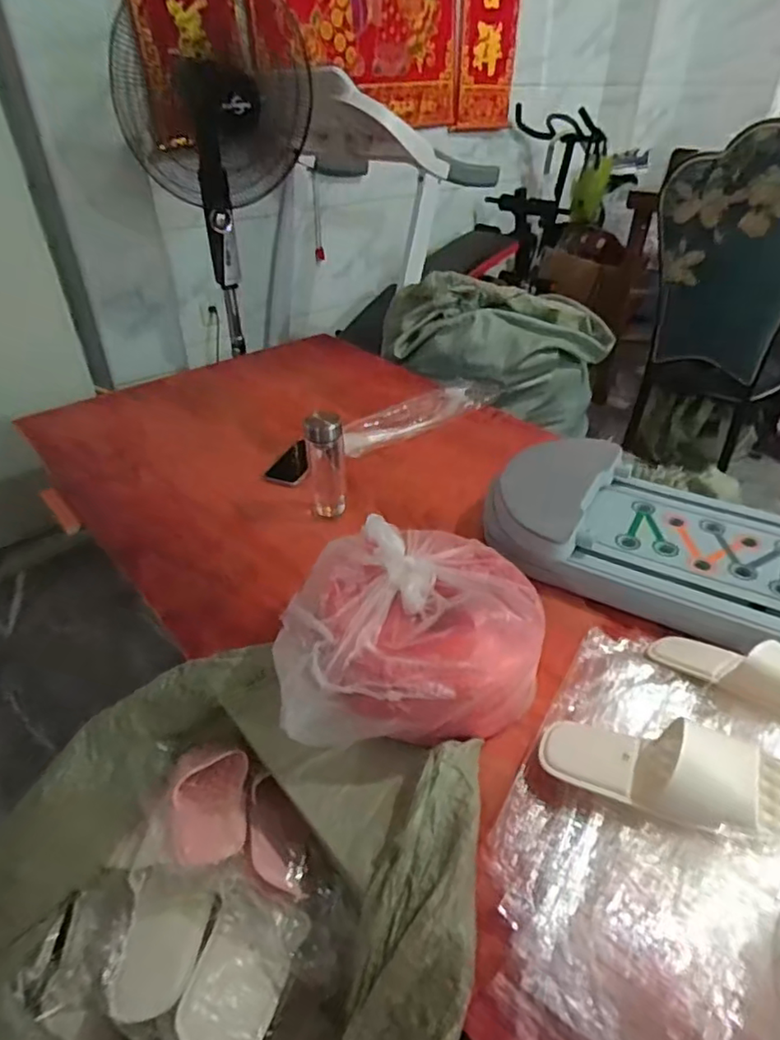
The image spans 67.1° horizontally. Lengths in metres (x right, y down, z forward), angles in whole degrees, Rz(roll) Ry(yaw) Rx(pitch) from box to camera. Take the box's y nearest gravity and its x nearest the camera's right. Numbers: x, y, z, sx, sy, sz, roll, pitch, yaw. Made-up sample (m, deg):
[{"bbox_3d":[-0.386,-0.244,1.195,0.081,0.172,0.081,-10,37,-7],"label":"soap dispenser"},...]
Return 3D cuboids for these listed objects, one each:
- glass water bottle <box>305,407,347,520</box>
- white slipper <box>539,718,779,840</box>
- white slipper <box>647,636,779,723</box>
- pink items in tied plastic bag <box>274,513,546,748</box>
[{"bbox_3d":[-0.113,-0.101,1.045,0.064,0.185,0.068,-2,36,-1],"label":"glass water bottle"},{"bbox_3d":[0.287,0.258,0.621,0.251,0.068,0.103,0,32,33],"label":"white slipper"},{"bbox_3d":[0.431,0.186,0.720,0.090,0.064,0.243,-23,21,-27],"label":"white slipper"},{"bbox_3d":[0.028,0.135,0.758,0.306,0.175,0.276,-1,36,-1],"label":"pink items in tied plastic bag"}]

